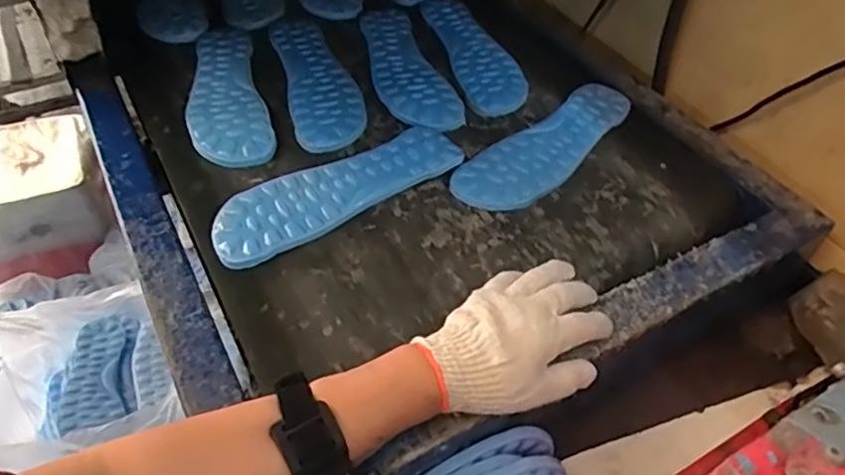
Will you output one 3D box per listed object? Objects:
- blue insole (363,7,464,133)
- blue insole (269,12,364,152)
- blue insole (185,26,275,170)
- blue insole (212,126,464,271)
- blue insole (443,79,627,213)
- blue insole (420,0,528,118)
[{"bbox_3d":[-0.026,-0.214,0.737,0.081,0.007,0.260,-14,50,-15],"label":"blue insole"},{"bbox_3d":[-0.124,-0.193,0.706,0.081,0.011,0.264,-12,50,-13],"label":"blue insole"},{"bbox_3d":[-0.227,-0.173,0.682,0.081,0.013,0.263,-12,50,-14],"label":"blue insole"},{"bbox_3d":[-0.082,-0.051,0.582,0.254,0.014,0.083,-28,55,-25],"label":"blue insole"},{"bbox_3d":[0.139,-0.098,0.641,0.258,0.013,0.077,-35,58,-29],"label":"blue insole"},{"bbox_3d":[0.064,-0.241,0.770,0.081,0.013,0.256,-11,50,-12],"label":"blue insole"}]

